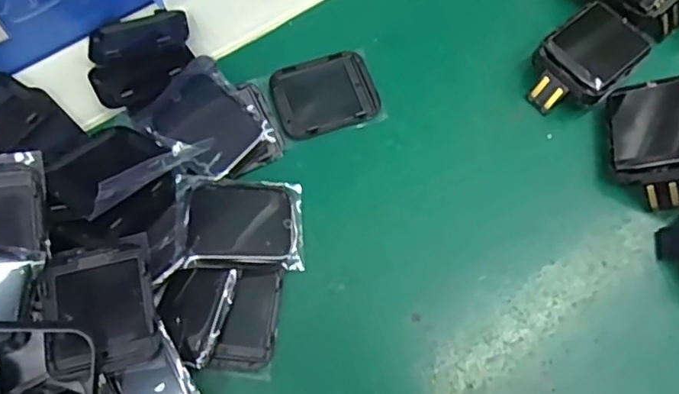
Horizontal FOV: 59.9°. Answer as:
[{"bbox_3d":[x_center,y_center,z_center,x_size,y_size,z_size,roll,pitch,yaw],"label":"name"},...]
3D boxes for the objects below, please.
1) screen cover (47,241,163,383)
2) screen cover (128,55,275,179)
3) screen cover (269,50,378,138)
[{"bbox_3d":[-0.074,0.035,0.183,0.032,0.010,0.038,-16,69,-8],"label":"screen cover"},{"bbox_3d":[-0.052,-0.028,0.222,0.036,0.009,0.043,-39,83,-8],"label":"screen cover"},{"bbox_3d":[-0.006,-0.042,0.236,0.040,0.004,0.034,-18,69,-9],"label":"screen cover"}]

